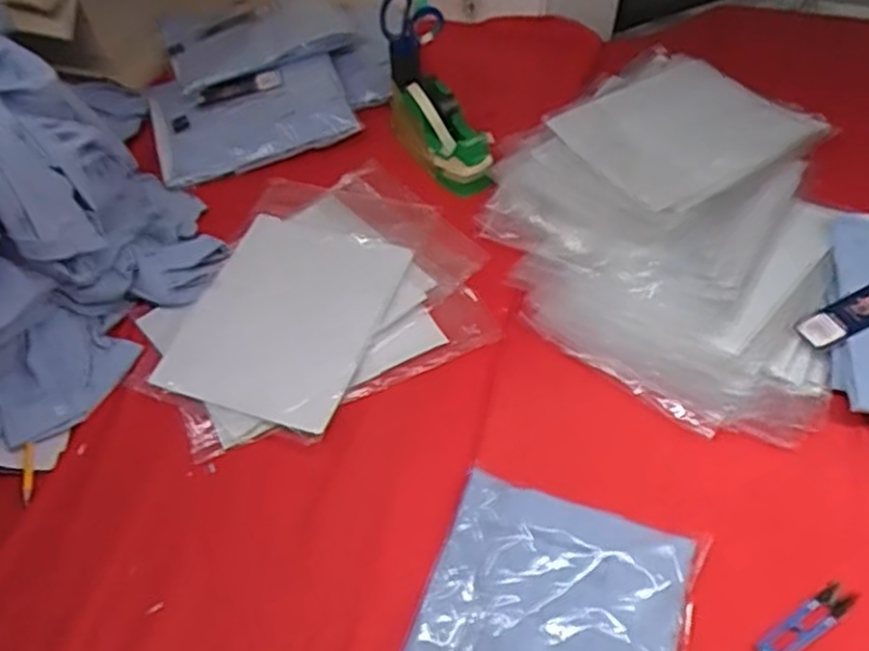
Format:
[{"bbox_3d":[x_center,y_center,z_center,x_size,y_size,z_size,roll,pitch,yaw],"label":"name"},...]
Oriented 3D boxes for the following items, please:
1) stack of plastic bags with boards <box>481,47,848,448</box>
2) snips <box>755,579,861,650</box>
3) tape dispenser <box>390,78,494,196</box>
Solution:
[{"bbox_3d":[0.269,-0.152,0.872,0.390,0.063,0.552,14,52,13],"label":"stack of plastic bags with boards"},{"bbox_3d":[0.313,0.248,0.613,0.103,0.004,0.025,-26,54,-19],"label":"snips"},{"bbox_3d":[0.006,-0.252,0.938,0.073,0.087,0.193,-29,55,-21],"label":"tape dispenser"}]

